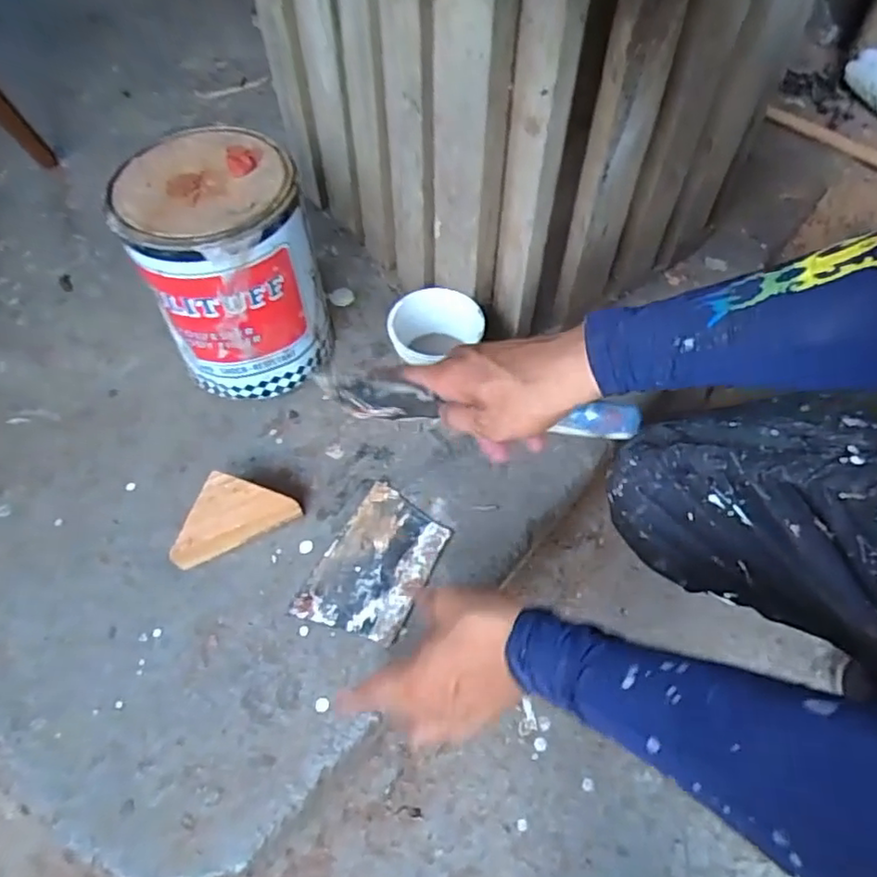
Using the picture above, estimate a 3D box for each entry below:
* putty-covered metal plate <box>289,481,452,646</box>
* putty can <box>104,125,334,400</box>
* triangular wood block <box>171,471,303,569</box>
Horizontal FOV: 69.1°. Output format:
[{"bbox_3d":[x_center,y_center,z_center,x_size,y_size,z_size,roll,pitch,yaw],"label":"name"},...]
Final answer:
[{"bbox_3d":[-0.056,0.115,0.588,0.095,0.004,0.140,25,65,15],"label":"putty-covered metal plate"},{"bbox_3d":[-0.198,-0.156,0.632,0.151,0.217,0.151,0,55,-1],"label":"putty can"},{"bbox_3d":[-0.183,0.085,0.581,0.086,0.047,0.082,15,56,10],"label":"triangular wood block"}]

